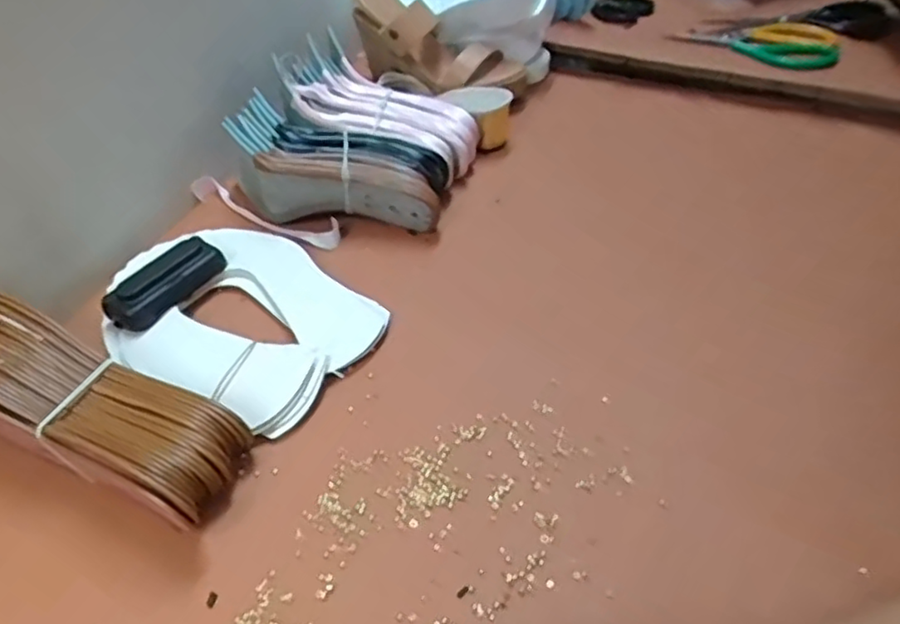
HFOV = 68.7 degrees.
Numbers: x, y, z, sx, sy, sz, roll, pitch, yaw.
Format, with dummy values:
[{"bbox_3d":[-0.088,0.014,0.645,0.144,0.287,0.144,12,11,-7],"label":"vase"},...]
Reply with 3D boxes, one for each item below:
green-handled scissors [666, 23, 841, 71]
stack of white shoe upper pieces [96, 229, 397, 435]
[{"bbox_3d":[0.388,-0.342,0.823,0.189,0.028,0.091,30,54,29],"label":"green-handled scissors"},{"bbox_3d":[-0.196,-0.002,0.585,0.260,0.033,0.170,26,52,26],"label":"stack of white shoe upper pieces"}]

